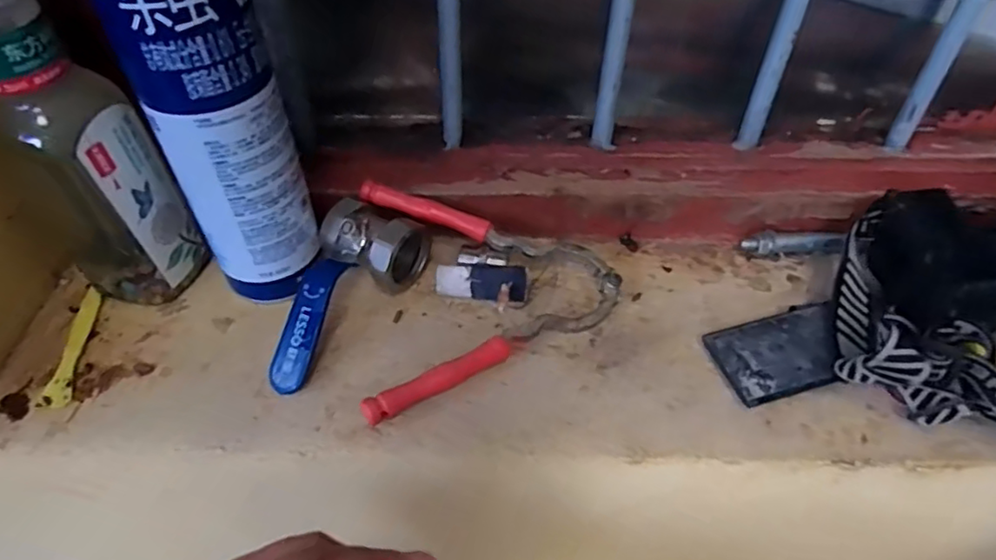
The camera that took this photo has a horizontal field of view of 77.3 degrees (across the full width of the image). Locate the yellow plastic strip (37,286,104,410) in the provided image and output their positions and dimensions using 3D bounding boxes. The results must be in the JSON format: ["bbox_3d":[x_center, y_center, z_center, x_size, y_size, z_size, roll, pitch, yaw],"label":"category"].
[{"bbox_3d":[-0.252,0.039,0.374,0.015,0.006,0.087,-5,47,-5],"label":"yellow plastic strip"}]

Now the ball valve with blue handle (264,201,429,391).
[{"bbox_3d":[-0.099,0.003,0.376,0.055,0.046,0.126,21,50,19],"label":"ball valve with blue handle"}]

